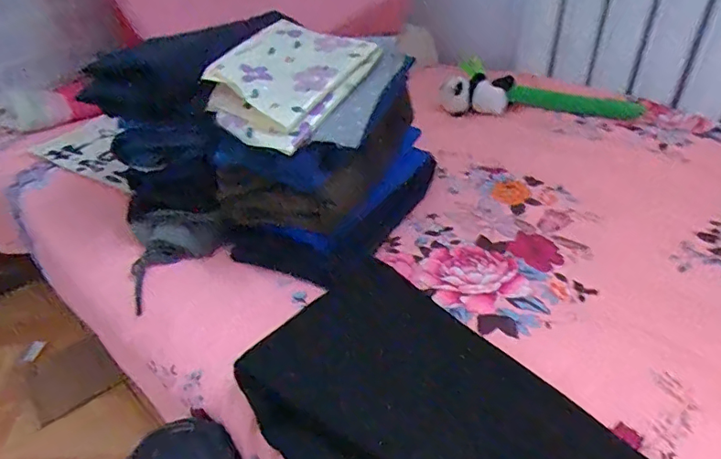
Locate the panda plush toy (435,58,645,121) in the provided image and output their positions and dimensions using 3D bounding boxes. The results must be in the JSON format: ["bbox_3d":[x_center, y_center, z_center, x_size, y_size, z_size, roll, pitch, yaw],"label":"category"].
[{"bbox_3d":[0.342,-0.265,0.991,0.364,0.062,0.114,8,41,13],"label":"panda plush toy"}]

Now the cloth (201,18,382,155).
[{"bbox_3d":[-0.094,-0.190,0.646,0.166,0.041,0.203,27,65,21],"label":"cloth"}]

